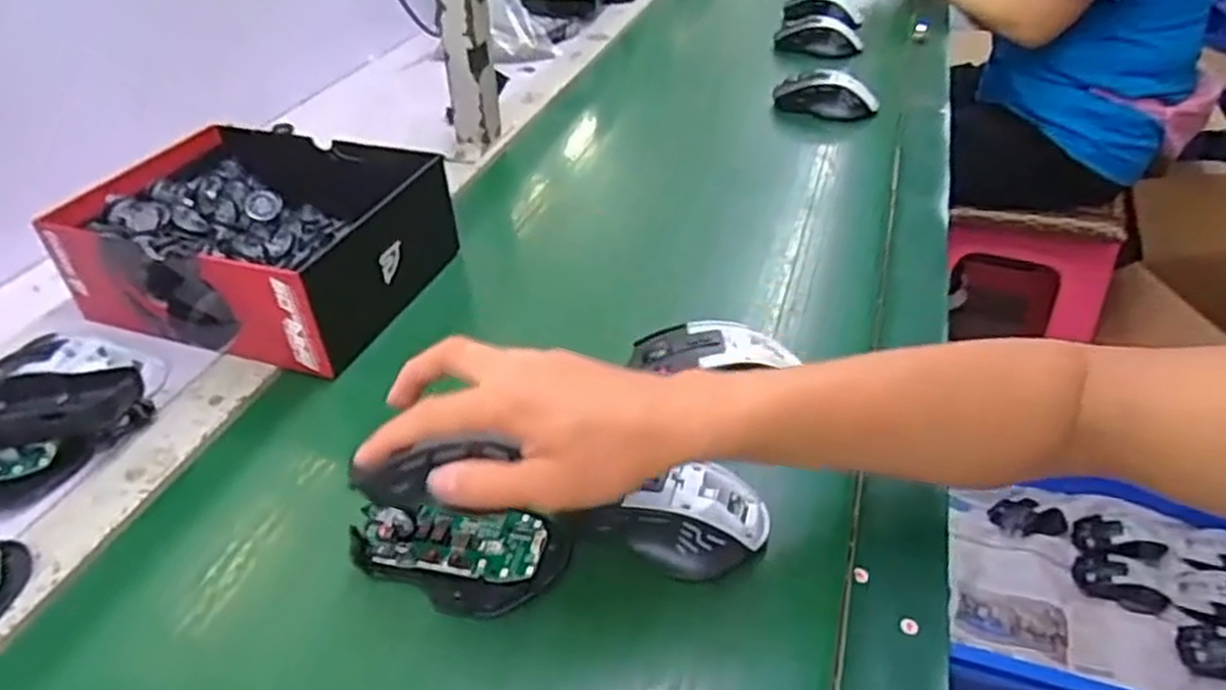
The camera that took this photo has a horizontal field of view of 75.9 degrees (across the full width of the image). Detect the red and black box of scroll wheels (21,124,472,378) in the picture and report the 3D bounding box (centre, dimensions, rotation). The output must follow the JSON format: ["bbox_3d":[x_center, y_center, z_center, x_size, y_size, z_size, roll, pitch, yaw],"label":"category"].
[{"bbox_3d":[-0.281,-0.087,0.629,0.254,0.083,0.191,12,40,16],"label":"red and black box of scroll wheels"}]

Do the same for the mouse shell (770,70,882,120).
[{"bbox_3d":[0.244,-0.289,0.901,0.116,0.037,0.049,15,41,19],"label":"mouse shell"}]

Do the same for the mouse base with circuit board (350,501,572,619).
[{"bbox_3d":[-0.083,0.115,0.425,0.114,0.020,0.055,0,38,1],"label":"mouse base with circuit board"}]

